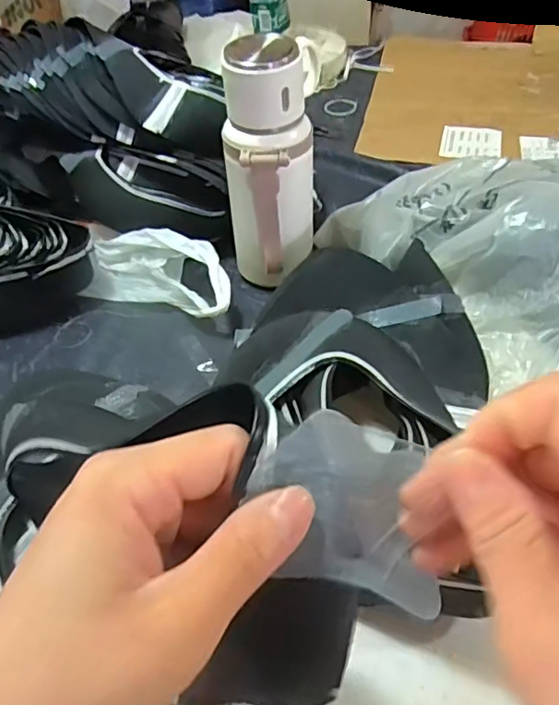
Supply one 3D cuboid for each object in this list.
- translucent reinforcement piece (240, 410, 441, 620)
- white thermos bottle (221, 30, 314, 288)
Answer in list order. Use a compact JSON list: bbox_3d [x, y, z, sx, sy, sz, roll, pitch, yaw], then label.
[{"bbox_3d":[0.026,0.051,0.185,0.069,0.013,0.052,19,79,-18],"label":"translucent reinforcement piece"},{"bbox_3d":[-0.009,-0.158,0.517,0.081,0.215,0.068,-3,46,2],"label":"white thermos bottle"}]

